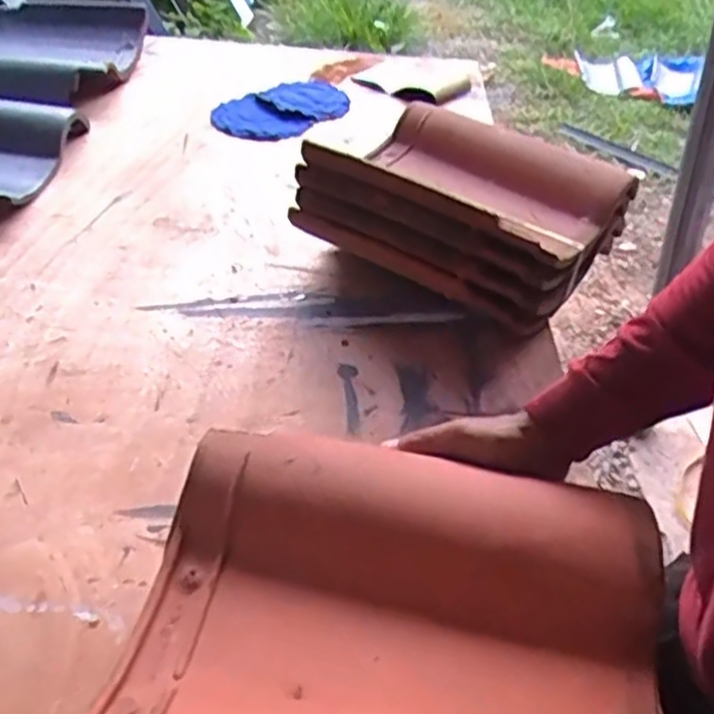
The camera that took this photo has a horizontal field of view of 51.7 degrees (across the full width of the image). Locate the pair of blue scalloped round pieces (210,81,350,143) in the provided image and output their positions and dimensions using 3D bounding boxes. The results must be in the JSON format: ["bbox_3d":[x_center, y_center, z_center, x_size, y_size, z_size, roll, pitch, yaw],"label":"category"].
[{"bbox_3d":[-0.139,-0.449,1.337,0.178,0.020,0.264,19,43,27],"label":"pair of blue scalloped round pieces"}]

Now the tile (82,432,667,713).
[{"bbox_3d":[0.022,0.161,0.427,0.320,0.078,0.298,6,41,6],"label":"tile"}]

